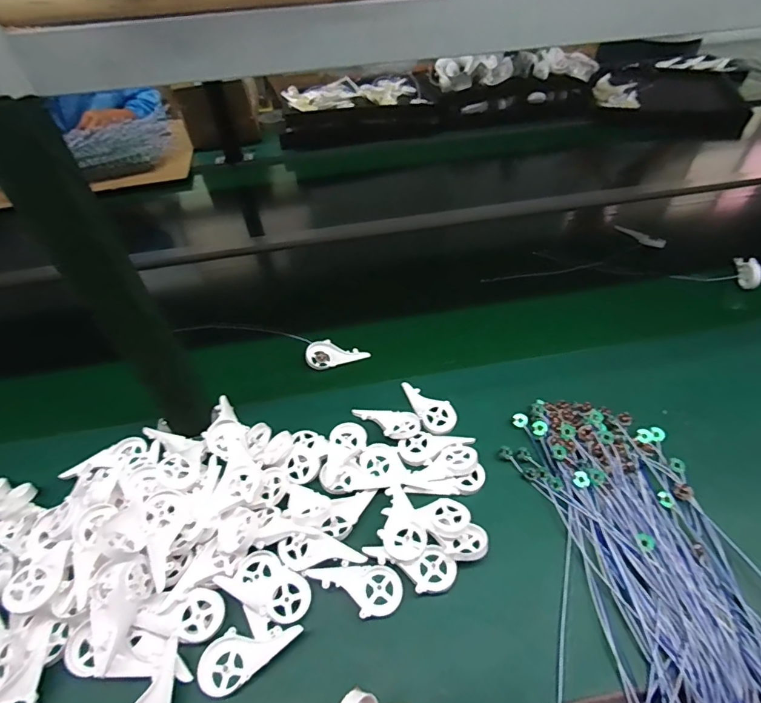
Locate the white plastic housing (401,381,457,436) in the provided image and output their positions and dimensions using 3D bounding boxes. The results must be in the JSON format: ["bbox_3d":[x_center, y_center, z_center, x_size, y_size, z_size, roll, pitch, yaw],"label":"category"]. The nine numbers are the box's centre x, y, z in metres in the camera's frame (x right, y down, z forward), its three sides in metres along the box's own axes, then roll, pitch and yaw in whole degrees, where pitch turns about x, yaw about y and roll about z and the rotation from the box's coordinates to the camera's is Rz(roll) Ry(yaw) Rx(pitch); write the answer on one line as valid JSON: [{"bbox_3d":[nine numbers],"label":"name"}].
[{"bbox_3d":[0.067,0.072,0.588,0.048,0.013,0.097,-21,49,-15],"label":"white plastic housing"}]

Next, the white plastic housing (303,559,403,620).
[{"bbox_3d":[-0.026,0.238,0.432,0.093,0.012,0.047,-1,47,4],"label":"white plastic housing"}]

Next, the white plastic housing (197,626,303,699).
[{"bbox_3d":[-0.124,0.274,0.402,0.091,0.013,0.045,-30,52,-21],"label":"white plastic housing"}]

